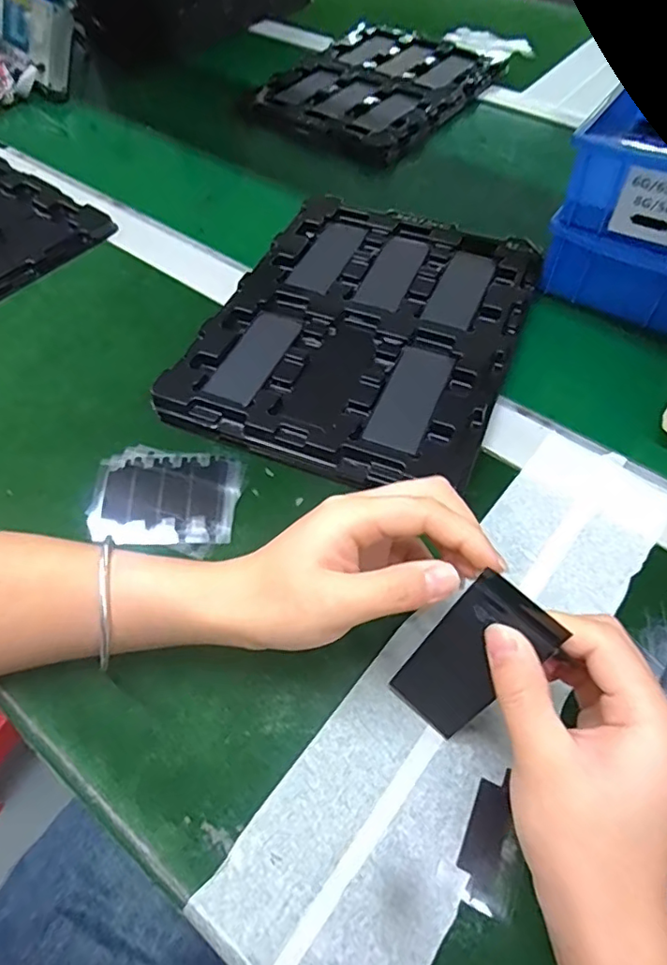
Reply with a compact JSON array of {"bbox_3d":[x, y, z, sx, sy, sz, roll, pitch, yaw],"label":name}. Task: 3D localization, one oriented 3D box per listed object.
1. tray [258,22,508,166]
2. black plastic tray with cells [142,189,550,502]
[{"bbox_3d":[0.059,-0.492,0.687,0.220,0.023,0.282,30,62,20],"label":"tray"},{"bbox_3d":[0.026,-0.119,0.435,0.217,0.024,0.274,18,59,14],"label":"black plastic tray with cells"}]

